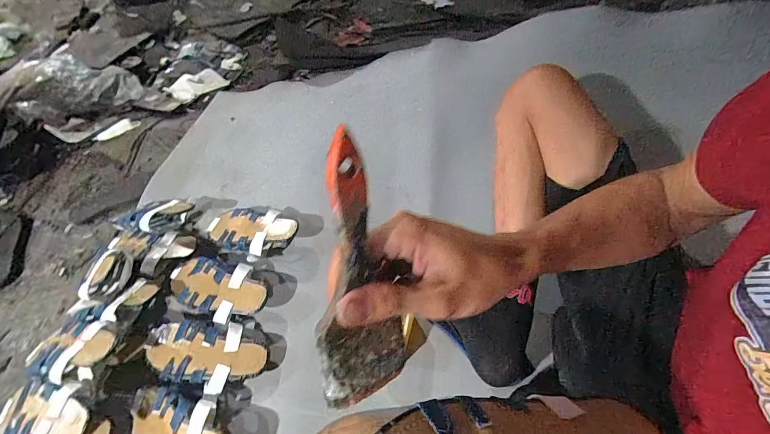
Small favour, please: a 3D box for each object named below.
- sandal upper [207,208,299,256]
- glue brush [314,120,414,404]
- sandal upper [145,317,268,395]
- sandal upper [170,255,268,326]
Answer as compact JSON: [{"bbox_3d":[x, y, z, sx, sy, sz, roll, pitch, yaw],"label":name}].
[{"bbox_3d":[-0.295,0.034,0.779,0.232,0.057,0.102,6,57,20],"label":"sandal upper"},{"bbox_3d":[-0.020,0.033,0.223,0.054,0.175,0.018,-9,14,-22],"label":"glue brush"},{"bbox_3d":[-0.329,0.252,0.646,0.227,0.033,0.113,4,58,9],"label":"sandal upper"},{"bbox_3d":[-0.341,0.145,0.714,0.233,0.037,0.119,8,59,11],"label":"sandal upper"}]

